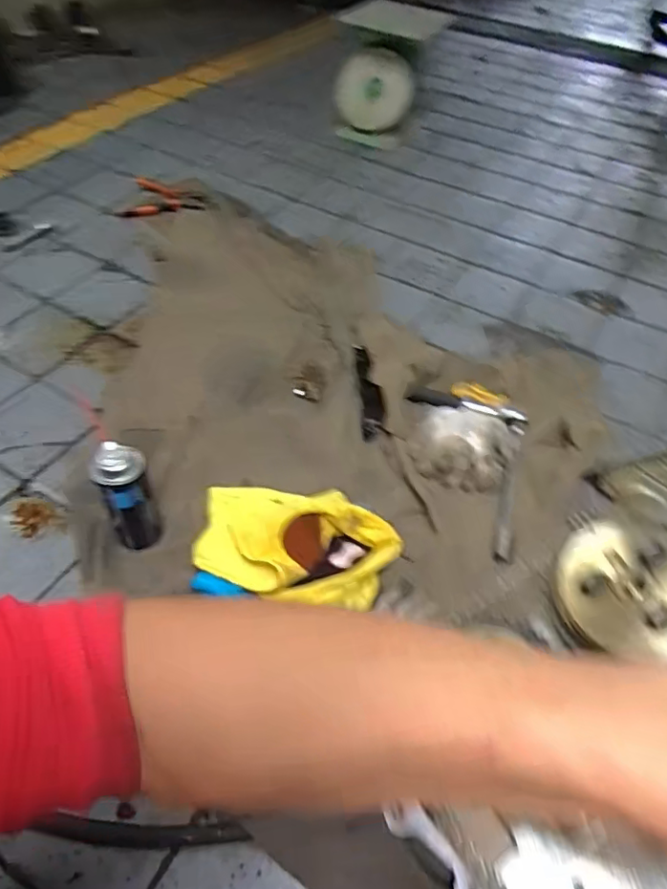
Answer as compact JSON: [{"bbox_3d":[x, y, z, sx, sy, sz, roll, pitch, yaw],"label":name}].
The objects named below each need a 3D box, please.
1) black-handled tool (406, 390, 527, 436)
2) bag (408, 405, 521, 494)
[{"bbox_3d":[0.221,-0.063,0.944,0.194,0.022,0.032,21,51,13],"label":"black-handled tool"},{"bbox_3d":[0.200,0.003,0.901,0.152,0.045,0.147,23,51,15],"label":"bag"}]

